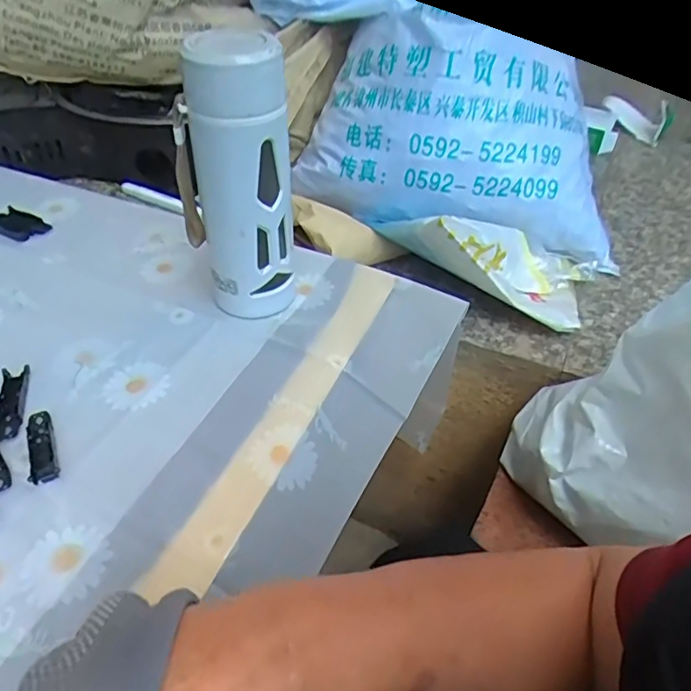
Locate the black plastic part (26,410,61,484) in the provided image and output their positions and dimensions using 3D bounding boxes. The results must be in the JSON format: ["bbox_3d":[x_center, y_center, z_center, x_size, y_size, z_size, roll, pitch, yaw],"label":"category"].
[{"bbox_3d":[-0.206,0.066,0.394,0.016,0.007,0.063,-16,46,-18],"label":"black plastic part"}]

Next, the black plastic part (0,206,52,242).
[{"bbox_3d":[-0.338,-0.125,0.596,0.072,0.006,0.038,22,47,20],"label":"black plastic part"}]

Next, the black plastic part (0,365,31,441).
[{"bbox_3d":[-0.241,0.040,0.419,0.018,0.005,0.063,-10,45,-12],"label":"black plastic part"}]

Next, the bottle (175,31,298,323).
[{"bbox_3d":[-0.080,-0.119,0.448,0.067,0.209,0.063,32,51,28],"label":"bottle"}]

